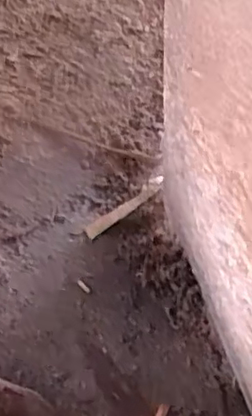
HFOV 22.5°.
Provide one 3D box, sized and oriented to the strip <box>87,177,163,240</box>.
[{"bbox_3d":[-0.003,-0.003,1.461,0.213,0.014,0.027,-36,70,3],"label":"strip"}]

